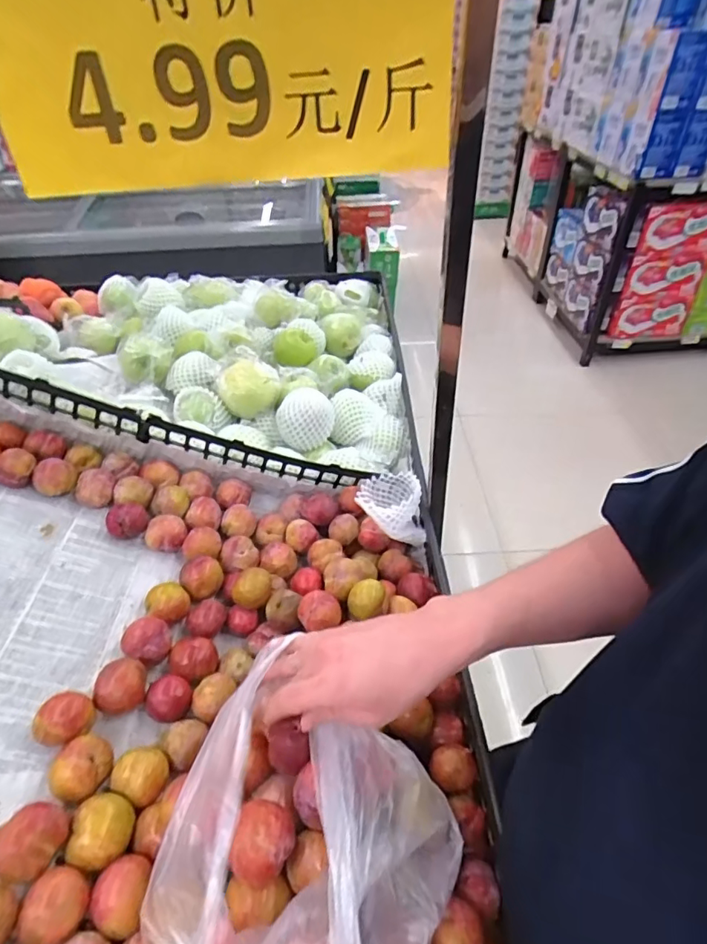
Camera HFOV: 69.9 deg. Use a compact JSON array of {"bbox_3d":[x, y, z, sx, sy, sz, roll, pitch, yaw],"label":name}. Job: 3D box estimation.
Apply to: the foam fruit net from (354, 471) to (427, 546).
[{"bbox_3d":[0.049,0.041,0.654,0.082,0.068,0.088,-4,42,-2],"label":"foam fruit net"}]

